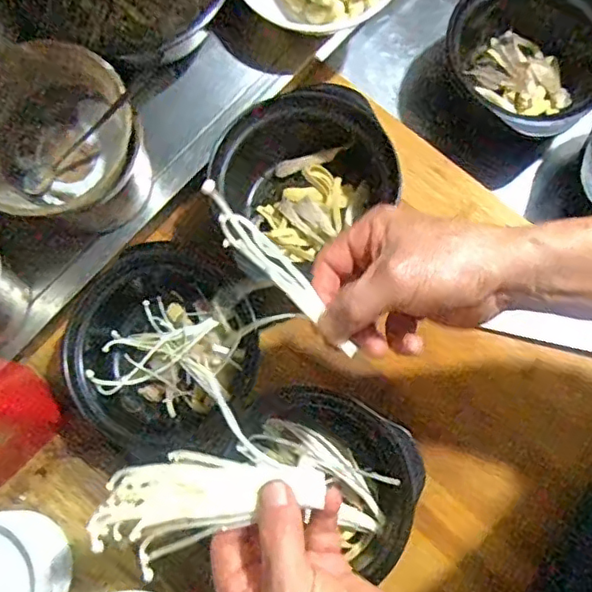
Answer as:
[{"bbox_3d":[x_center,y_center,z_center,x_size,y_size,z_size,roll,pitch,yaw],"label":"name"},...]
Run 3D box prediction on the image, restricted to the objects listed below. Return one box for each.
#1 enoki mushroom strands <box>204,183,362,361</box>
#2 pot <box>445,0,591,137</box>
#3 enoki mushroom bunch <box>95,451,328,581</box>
[{"bbox_3d":[-0.010,-0.016,0.380,0.021,0.015,0.141,-44,98,-9],"label":"enoki mushroom strands"},{"bbox_3d":[0.232,-0.242,0.617,0.175,0.093,0.166,0,76,1],"label":"pot"},{"bbox_3d":[-0.051,0.130,0.376,0.136,0.030,0.062,-11,76,-6],"label":"enoki mushroom bunch"}]

